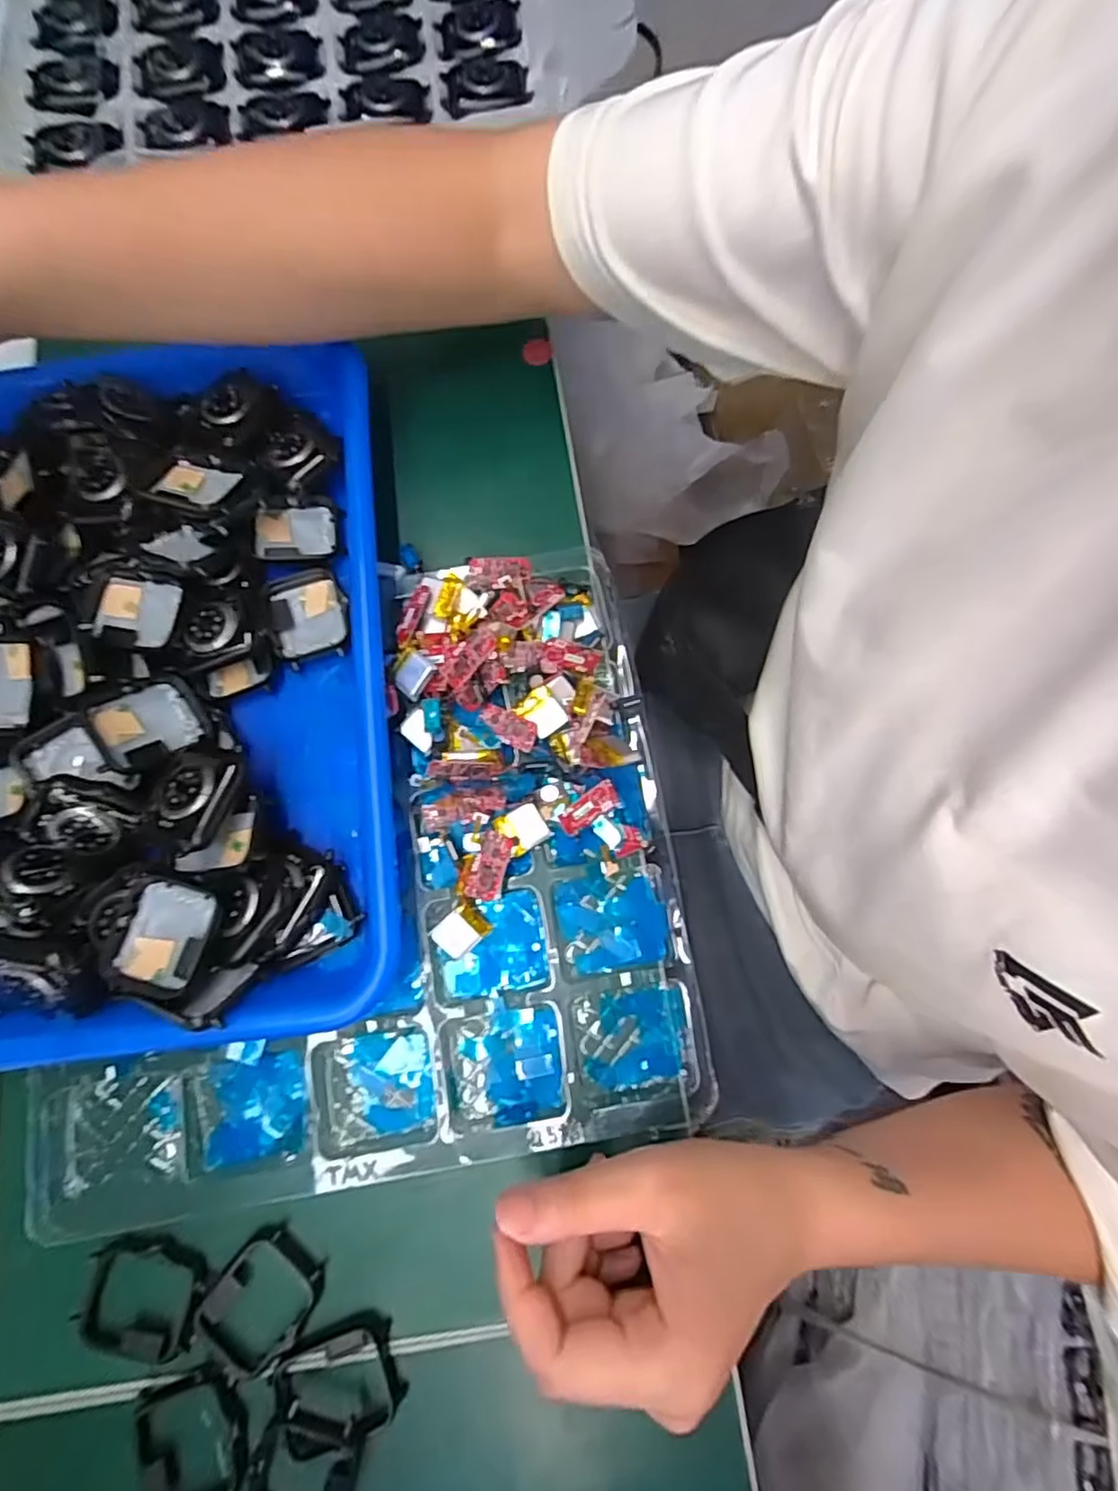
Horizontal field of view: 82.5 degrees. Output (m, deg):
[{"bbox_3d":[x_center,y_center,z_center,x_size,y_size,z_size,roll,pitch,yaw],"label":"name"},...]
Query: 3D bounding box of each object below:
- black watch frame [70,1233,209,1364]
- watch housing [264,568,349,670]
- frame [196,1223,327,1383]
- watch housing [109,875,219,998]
[{"bbox_3d":[-0.163,0.216,0.247,0.045,0.007,0.040,7,77,4],"label":"black watch frame"},{"bbox_3d":[-0.117,-0.060,0.298,0.037,0.008,0.045,-20,77,-3],"label":"watch housing"},{"bbox_3d":[-0.116,0.217,0.248,0.037,0.005,0.048,39,81,10],"label":"frame"},{"bbox_3d":[-0.151,0.074,0.246,0.032,0.007,0.042,12,78,5],"label":"watch housing"}]

